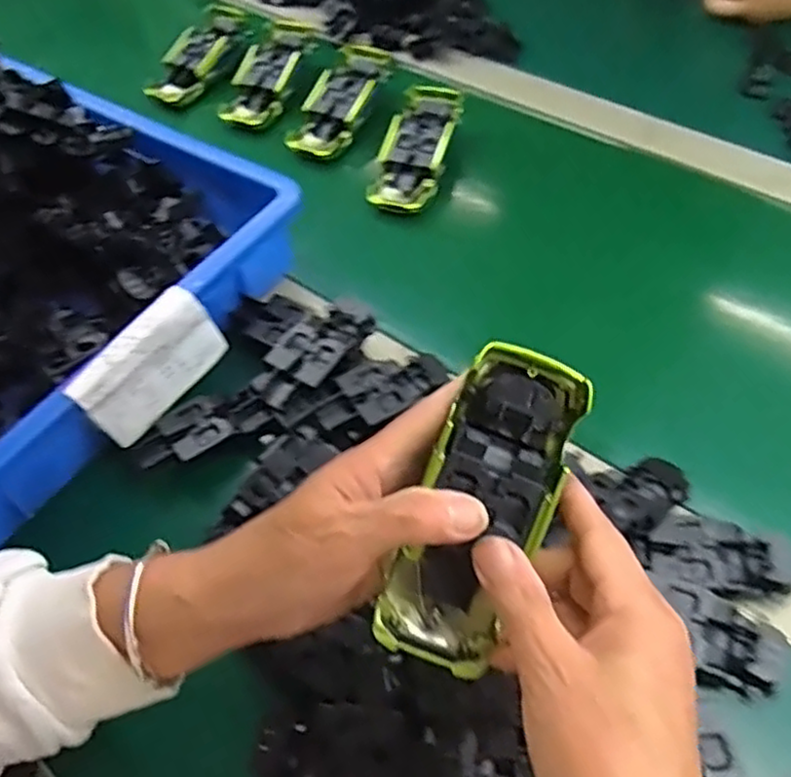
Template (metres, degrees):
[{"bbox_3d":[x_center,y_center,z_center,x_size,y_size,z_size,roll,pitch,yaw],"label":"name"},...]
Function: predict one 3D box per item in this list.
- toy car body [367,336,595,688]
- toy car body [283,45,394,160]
[{"bbox_3d":[0.037,0.049,0.297,0.051,0.030,0.133,22,87,17],"label":"toy car body"},{"bbox_3d":[-0.051,-0.288,0.696,0.056,0.021,0.141,24,74,18],"label":"toy car body"}]

